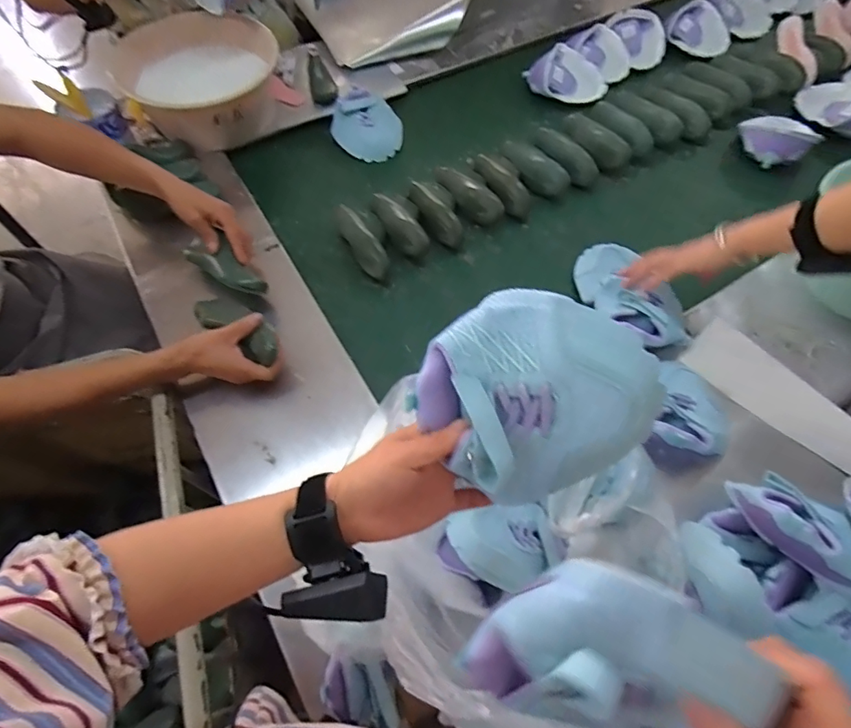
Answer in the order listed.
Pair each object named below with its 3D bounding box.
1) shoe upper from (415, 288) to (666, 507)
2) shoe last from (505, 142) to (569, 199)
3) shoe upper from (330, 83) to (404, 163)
[{"bbox_3d":[0.073,0.026,0.338,0.150,0.055,0.149,40,101,6],"label":"shoe upper"},{"bbox_3d":[0.206,-0.385,0.952,0.067,0.063,0.158,-39,69,-18],"label":"shoe last"},{"bbox_3d":[-0.122,-0.498,1.009,0.141,0.055,0.136,17,64,8],"label":"shoe upper"}]

